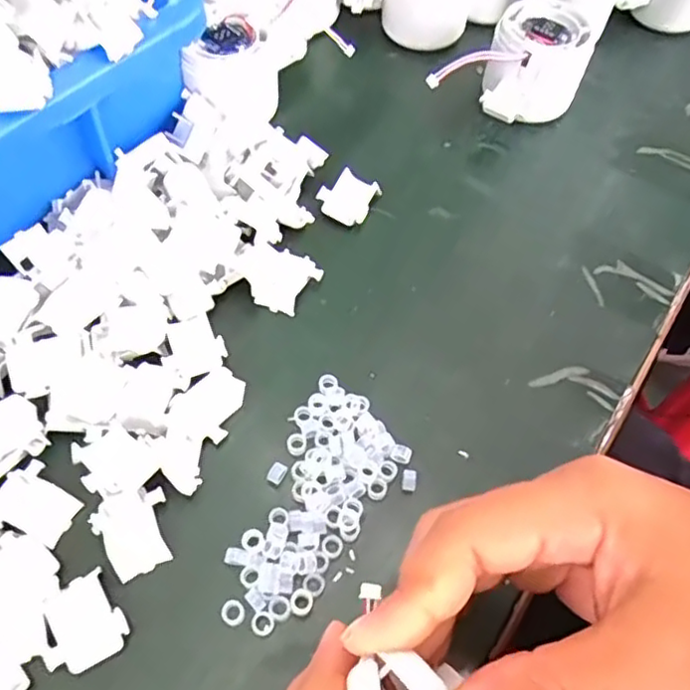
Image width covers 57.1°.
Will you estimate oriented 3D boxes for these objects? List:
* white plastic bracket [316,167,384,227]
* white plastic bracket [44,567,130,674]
[{"bbox_3d":[0.002,-0.082,0.357,0.029,0.015,0.027,31,63,15],"label":"white plastic bracket"},{"bbox_3d":[-0.100,0.106,0.241,0.028,0.012,0.031,-26,63,-17],"label":"white plastic bracket"}]

